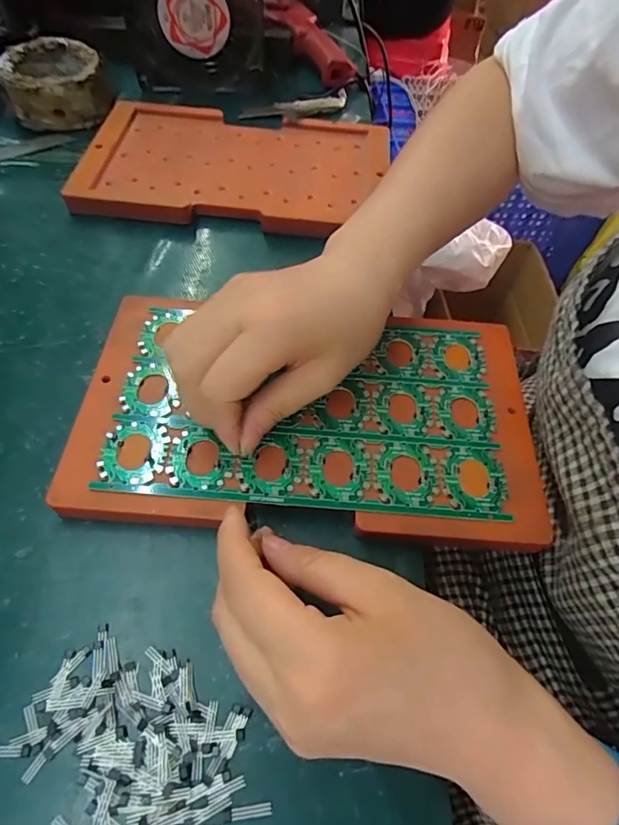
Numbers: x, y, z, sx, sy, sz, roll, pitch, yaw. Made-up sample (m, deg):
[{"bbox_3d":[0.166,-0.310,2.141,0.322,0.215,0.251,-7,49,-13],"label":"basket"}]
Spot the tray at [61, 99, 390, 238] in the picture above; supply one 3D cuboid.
[{"bbox_3d":[-0.057,-0.205,0.390,0.233,0.017,0.143,6,57,-1],"label":"tray"}]

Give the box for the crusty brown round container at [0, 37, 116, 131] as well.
[{"bbox_3d":[-0.221,-0.289,0.420,0.084,0.039,0.081,-13,58,-11],"label":"crusty brown round container"}]

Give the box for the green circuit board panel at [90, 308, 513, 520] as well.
[{"bbox_3d":[-0.001,-0.004,0.262,0.203,0.005,0.126,0,59,-3],"label":"green circuit board panel"}]

